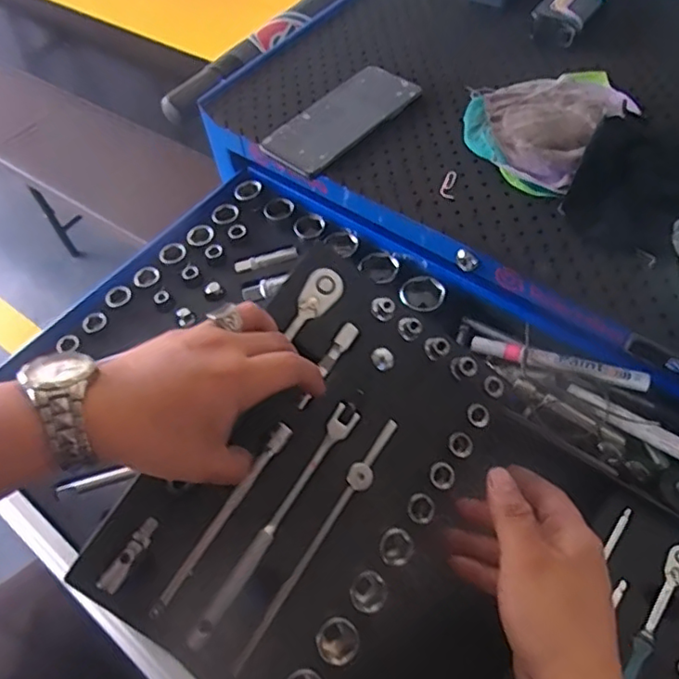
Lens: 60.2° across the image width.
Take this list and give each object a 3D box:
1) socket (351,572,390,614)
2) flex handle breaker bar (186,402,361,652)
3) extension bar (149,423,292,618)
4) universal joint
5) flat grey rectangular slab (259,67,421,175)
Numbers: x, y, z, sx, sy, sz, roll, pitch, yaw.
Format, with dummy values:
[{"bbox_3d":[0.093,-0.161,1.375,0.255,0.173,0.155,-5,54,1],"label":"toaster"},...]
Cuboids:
[{"bbox_3d":[0.020,0.170,0.393,0.025,0.023,0.022,-9,56,-2],"label":"socket"},{"bbox_3d":[-0.044,0.125,0.403,0.014,0.009,0.184,30,75,22],"label":"flex handle breaker bar"},{"bbox_3d":[-0.079,0.120,0.396,0.009,0.007,0.145,30,76,22],"label":"extension bar"},{"bbox_3d":[-0.136,0.140,0.381,0.011,0.007,0.052,29,76,22],"label":"universal joint"},{"bbox_3d":[0.002,-0.222,0.583,0.158,0.011,0.078,-40,62,-21],"label":"flat grey rectangular slab"}]

